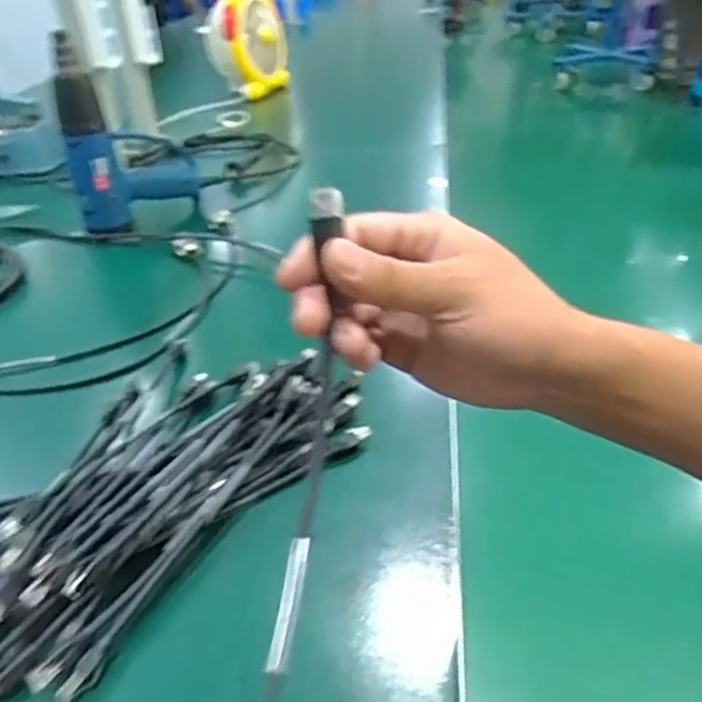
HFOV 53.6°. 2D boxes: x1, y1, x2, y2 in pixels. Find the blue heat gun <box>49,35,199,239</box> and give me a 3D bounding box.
[{"bbox_3d":[-0.312,-0.300,0.973,0.071,0.237,0.176,19,39,31],"label":"blue heat gun"}]

